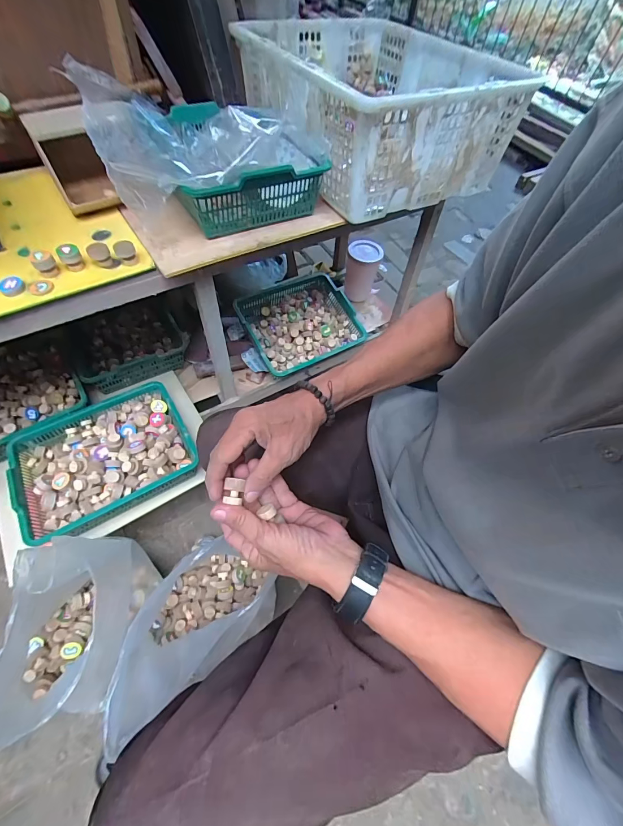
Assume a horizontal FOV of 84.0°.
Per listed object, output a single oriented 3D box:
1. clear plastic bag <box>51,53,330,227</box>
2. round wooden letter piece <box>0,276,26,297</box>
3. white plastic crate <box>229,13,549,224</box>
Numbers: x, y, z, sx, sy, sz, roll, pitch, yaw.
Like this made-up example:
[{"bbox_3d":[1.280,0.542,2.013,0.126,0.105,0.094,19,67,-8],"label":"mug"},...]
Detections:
[{"bbox_3d":[-0.177,-0.438,0.540,0.299,0.085,0.331,-27,64,-19],"label":"clear plastic bag"},{"bbox_3d":[-0.390,-0.166,0.450,0.028,0.011,0.026,2,58,-3],"label":"round wooden letter piece"},{"bbox_3d":[0.100,-0.578,0.648,0.367,0.158,0.473,-25,64,-19],"label":"white plastic crate"}]

